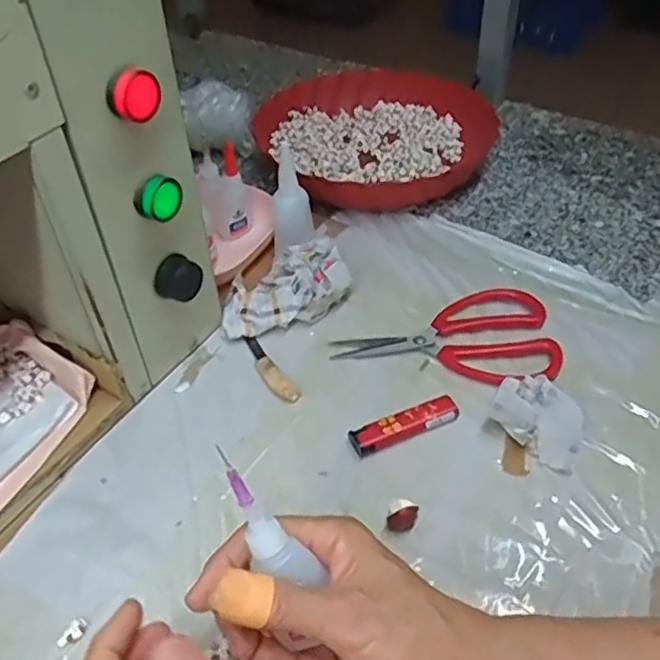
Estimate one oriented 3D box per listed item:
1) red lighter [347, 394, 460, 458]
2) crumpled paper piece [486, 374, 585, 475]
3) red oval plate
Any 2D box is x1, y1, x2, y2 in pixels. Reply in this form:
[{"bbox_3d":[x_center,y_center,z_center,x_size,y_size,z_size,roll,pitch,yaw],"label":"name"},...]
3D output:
[{"bbox_3d":[0.050,0.064,0.453,0.075,0.009,0.020,-18,47,-16],"label":"red lighter"},{"bbox_3d":[0.135,0.056,0.436,0.061,0.013,0.041,42,88,8],"label":"crumpled paper piece"},{"bbox_3d":[0.048,-0.202,0.710,0.231,0.036,0.235,-19,47,-17],"label":"red oval plate"}]

